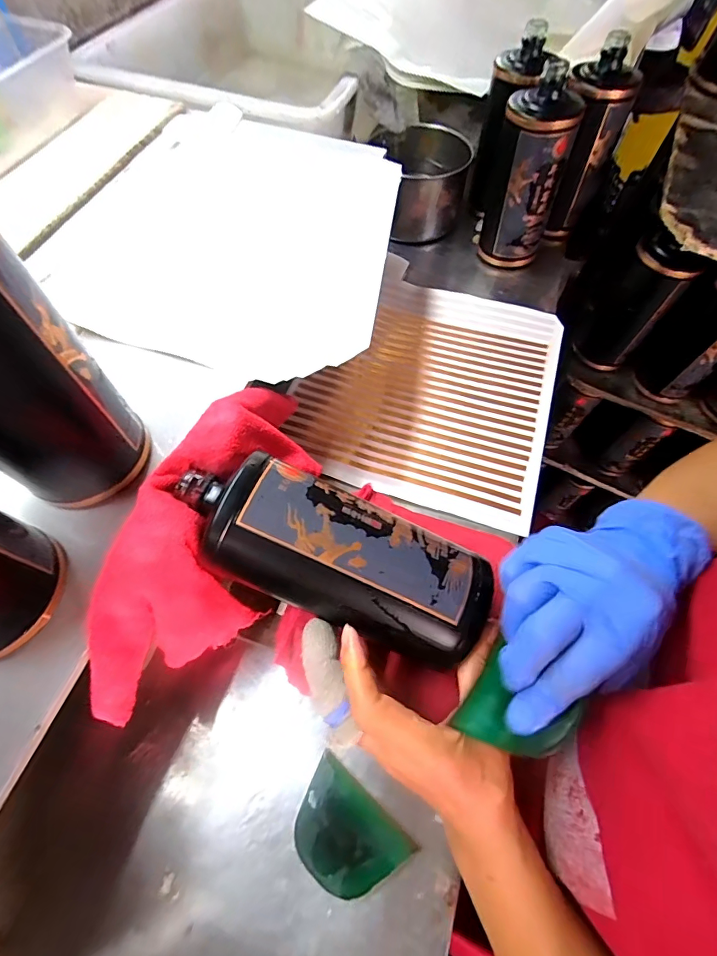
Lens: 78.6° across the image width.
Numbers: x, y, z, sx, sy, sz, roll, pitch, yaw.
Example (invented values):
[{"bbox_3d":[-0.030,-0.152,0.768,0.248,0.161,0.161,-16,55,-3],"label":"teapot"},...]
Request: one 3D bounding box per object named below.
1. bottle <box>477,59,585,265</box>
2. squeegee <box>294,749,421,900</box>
[{"bbox_3d":[0.203,-0.369,0.528,0.080,0.181,0.092,13,62,8],"label":"bottle"},{"bbox_3d":[-0.010,0.239,0.293,0.078,0.012,0.054,37,68,19],"label":"squeegee"}]

